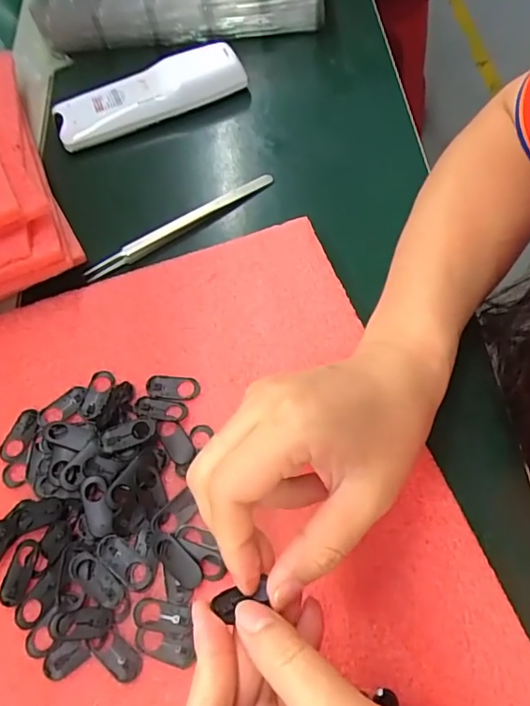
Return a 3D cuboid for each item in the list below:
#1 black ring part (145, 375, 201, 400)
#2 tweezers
[{"bbox_3d":[-0.055,0.019,0.311,0.032,0.004,0.014,4,63,7],"label":"black ring part"},{"bbox_3d":[-0.058,-0.093,0.374,0.153,0.004,0.010,-34,65,-12],"label":"tweezers"}]

